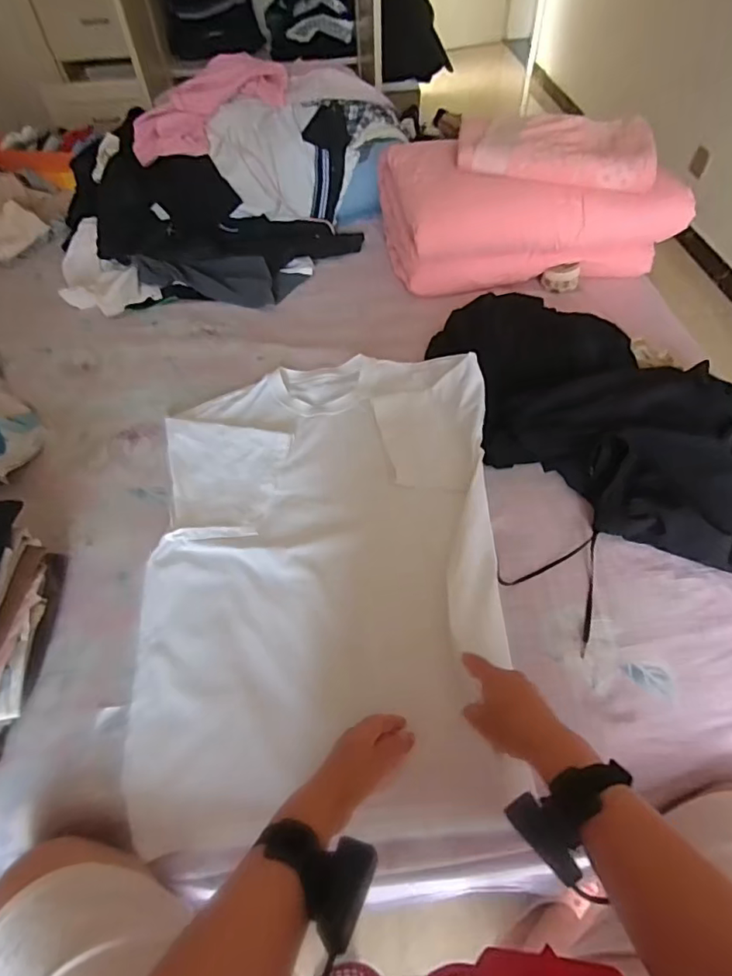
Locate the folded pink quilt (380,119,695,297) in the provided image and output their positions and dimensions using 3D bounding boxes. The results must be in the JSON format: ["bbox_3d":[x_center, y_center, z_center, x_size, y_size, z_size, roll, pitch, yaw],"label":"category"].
[{"bbox_3d":[0.344,-0.617,1.115,0.577,0.229,0.312,-8,55,-2],"label":"folded pink quilt"}]

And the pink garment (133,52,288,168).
[{"bbox_3d":[-0.364,-0.904,1.231,0.183,0.085,0.423,31,61,23],"label":"pink garment"}]

